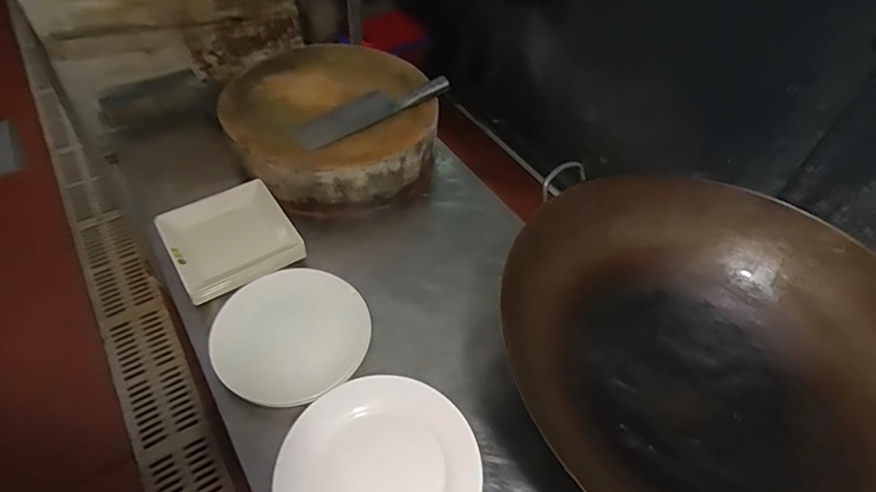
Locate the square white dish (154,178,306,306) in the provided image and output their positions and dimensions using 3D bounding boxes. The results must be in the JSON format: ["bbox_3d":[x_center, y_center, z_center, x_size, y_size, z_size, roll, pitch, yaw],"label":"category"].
[{"bbox_3d":[-0.352,-0.014,0.870,0.188,0.047,0.213,-27,56,-24],"label":"square white dish"}]

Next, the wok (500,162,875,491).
[{"bbox_3d":[0.380,0.156,0.693,0.493,0.182,0.554,-5,50,-8],"label":"wok"}]

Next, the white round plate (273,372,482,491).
[{"bbox_3d":[-0.075,0.279,0.631,0.240,0.026,0.242,2,49,-2],"label":"white round plate"}]

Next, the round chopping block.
[{"bbox_3d":[-0.222,-0.268,1.044,0.378,0.139,0.440,-21,54,-20],"label":"round chopping block"}]

